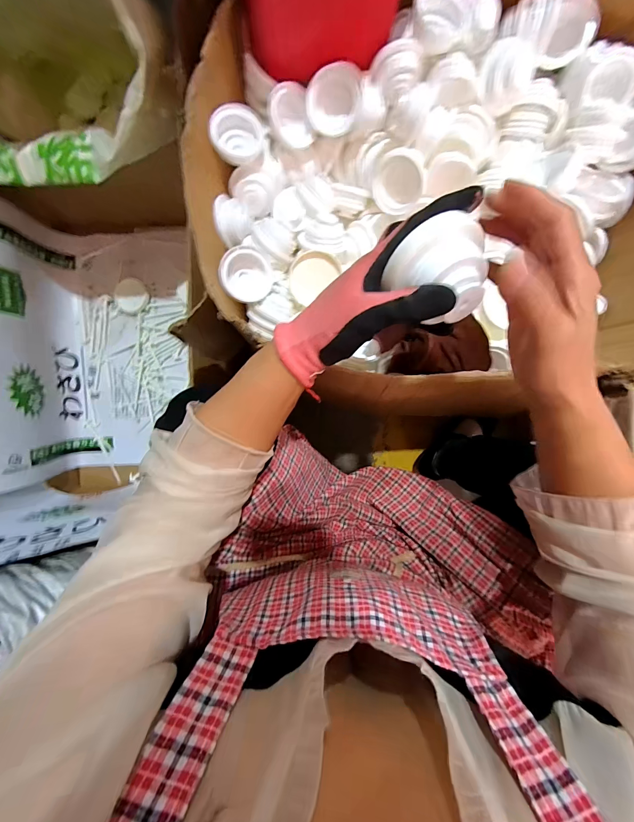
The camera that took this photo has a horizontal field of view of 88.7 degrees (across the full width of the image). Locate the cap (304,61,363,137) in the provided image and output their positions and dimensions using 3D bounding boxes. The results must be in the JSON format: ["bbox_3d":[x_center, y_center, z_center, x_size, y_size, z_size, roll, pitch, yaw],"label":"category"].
[{"bbox_3d":[0.023,-0.427,0.446,0.072,0.016,0.074,3,120,5],"label":"cap"}]

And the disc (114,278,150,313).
[{"bbox_3d":[-0.453,-0.280,0.788,0.088,0.019,0.078,5,113,11],"label":"disc"}]

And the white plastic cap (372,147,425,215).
[{"bbox_3d":[0.122,-0.345,0.488,0.078,0.034,0.078,17,131,20],"label":"white plastic cap"}]

